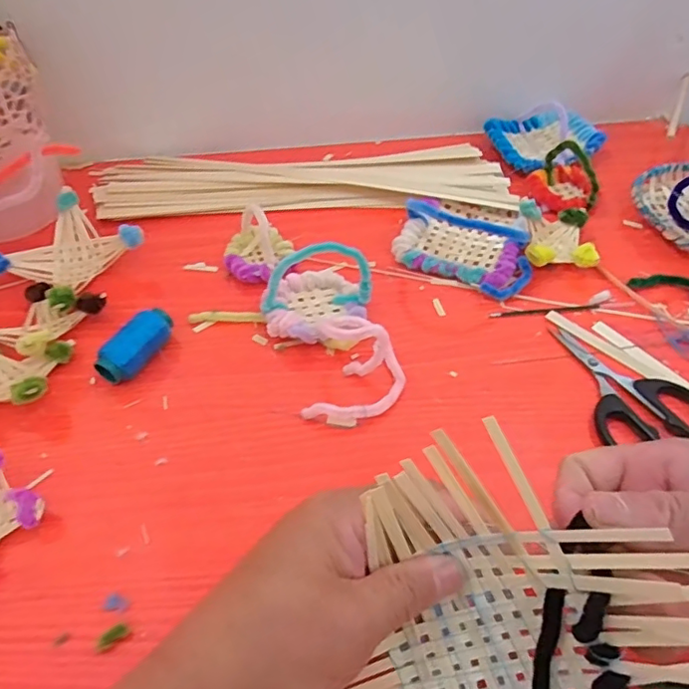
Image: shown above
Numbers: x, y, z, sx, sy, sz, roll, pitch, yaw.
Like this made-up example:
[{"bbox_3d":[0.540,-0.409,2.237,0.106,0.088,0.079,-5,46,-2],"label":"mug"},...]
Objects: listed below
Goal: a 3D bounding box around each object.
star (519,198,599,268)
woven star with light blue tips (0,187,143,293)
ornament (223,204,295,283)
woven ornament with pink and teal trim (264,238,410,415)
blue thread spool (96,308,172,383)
[{"bbox_3d":[0.162,-0.083,0.430,0.052,0.026,0.065,1,50,2],"label":"star"},{"bbox_3d":[-0.204,-0.066,0.414,0.079,0.036,0.083,28,55,22],"label":"woven star with light blue tips"},{"bbox_3d":[-0.068,-0.077,0.422,0.049,0.038,0.053,0,50,0],"label":"ornament"},{"bbox_3d":[-0.009,-0.017,0.359,0.073,0.056,0.130,-17,52,-14],"label":"woven ornament with pink and teal trim"},{"bbox_3d":[-0.135,0.002,0.365,0.022,0.026,0.055,20,53,16],"label":"blue thread spool"}]

